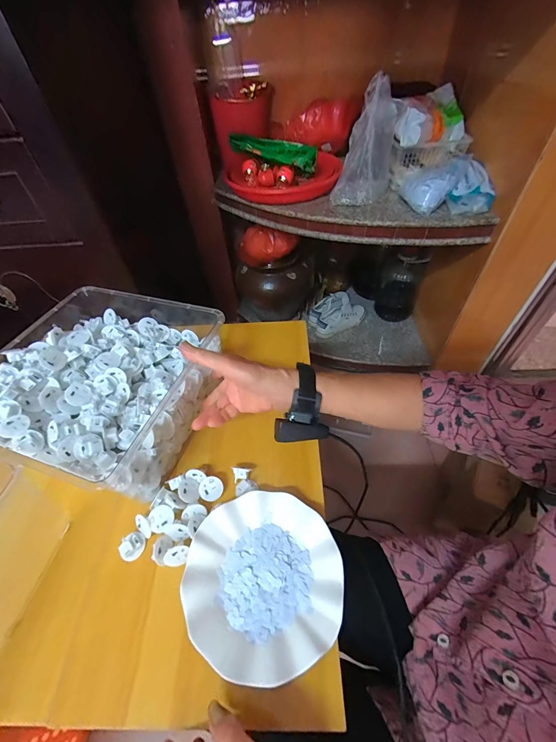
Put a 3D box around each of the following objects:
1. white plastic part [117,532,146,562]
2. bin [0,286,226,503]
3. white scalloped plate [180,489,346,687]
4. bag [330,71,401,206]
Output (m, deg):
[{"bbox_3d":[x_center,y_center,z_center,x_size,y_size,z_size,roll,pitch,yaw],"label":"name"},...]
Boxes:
[{"bbox_3d":[-0.190,0.229,0.400,0.027,0.014,0.032,8,53,11],"label":"white plastic part"},{"bbox_3d":[-0.279,0.012,0.489,0.309,0.125,0.304,11,53,14],"label":"bin"},{"bbox_3d":[-0.017,0.246,0.372,0.180,0.030,0.179,-3,51,3],"label":"white scalloped plate"},{"bbox_3d":[0.236,-0.606,0.819,0.136,0.264,0.198,12,53,14],"label":"bag"}]

